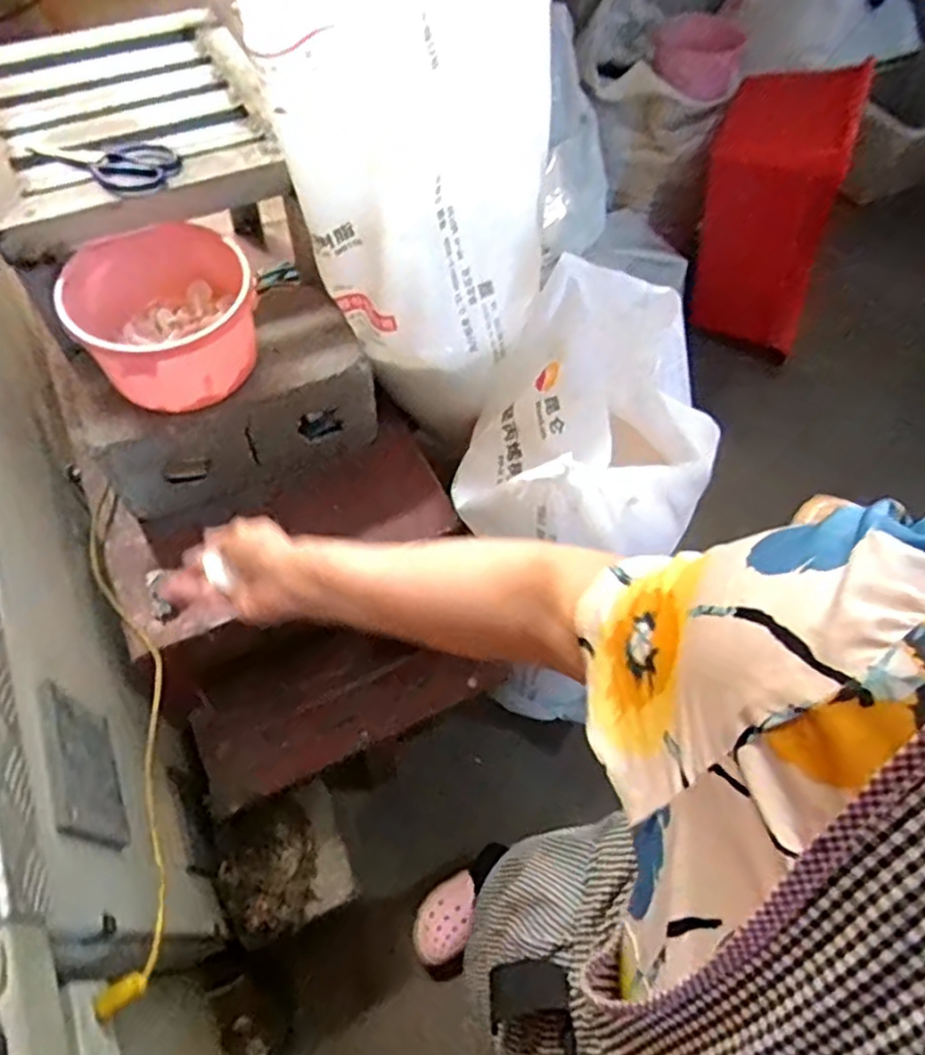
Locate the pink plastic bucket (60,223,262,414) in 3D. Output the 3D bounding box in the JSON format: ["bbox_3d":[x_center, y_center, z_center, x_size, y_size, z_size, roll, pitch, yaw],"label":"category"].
[{"bbox_3d":[-0.373,-0.267,0.893,0.208,0.117,0.195,2,60,-3],"label":"pink plastic bucket"}]

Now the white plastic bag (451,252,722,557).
[{"bbox_3d":[0.167,-0.139,0.948,0.307,0.257,0.345,9,60,1],"label":"white plastic bag"}]

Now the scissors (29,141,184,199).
[{"bbox_3d":[-0.441,-0.442,0.861,0.187,0.017,0.091,0,60,-4],"label":"scissors"}]

